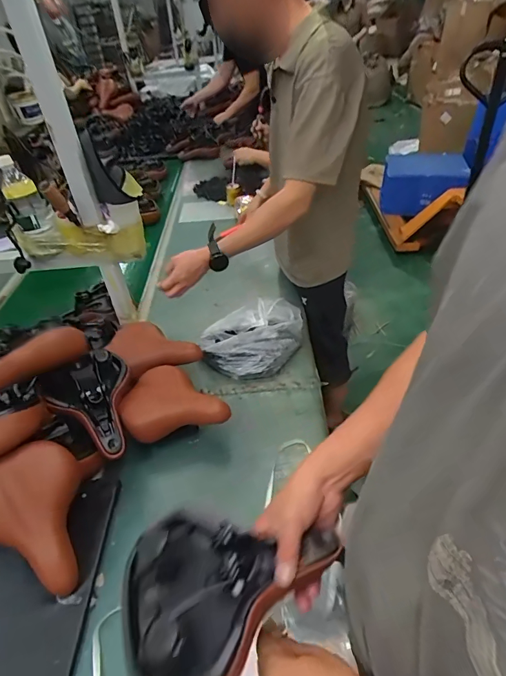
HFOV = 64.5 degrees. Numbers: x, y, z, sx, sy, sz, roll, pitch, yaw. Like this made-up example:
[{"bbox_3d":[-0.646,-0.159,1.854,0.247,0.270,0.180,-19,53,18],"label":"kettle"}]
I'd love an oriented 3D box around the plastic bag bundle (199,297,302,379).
[{"bbox_3d":[0.005,0.001,1.096,0.282,0.084,0.217,-14,41,-10],"label":"plastic bag bundle"}]

